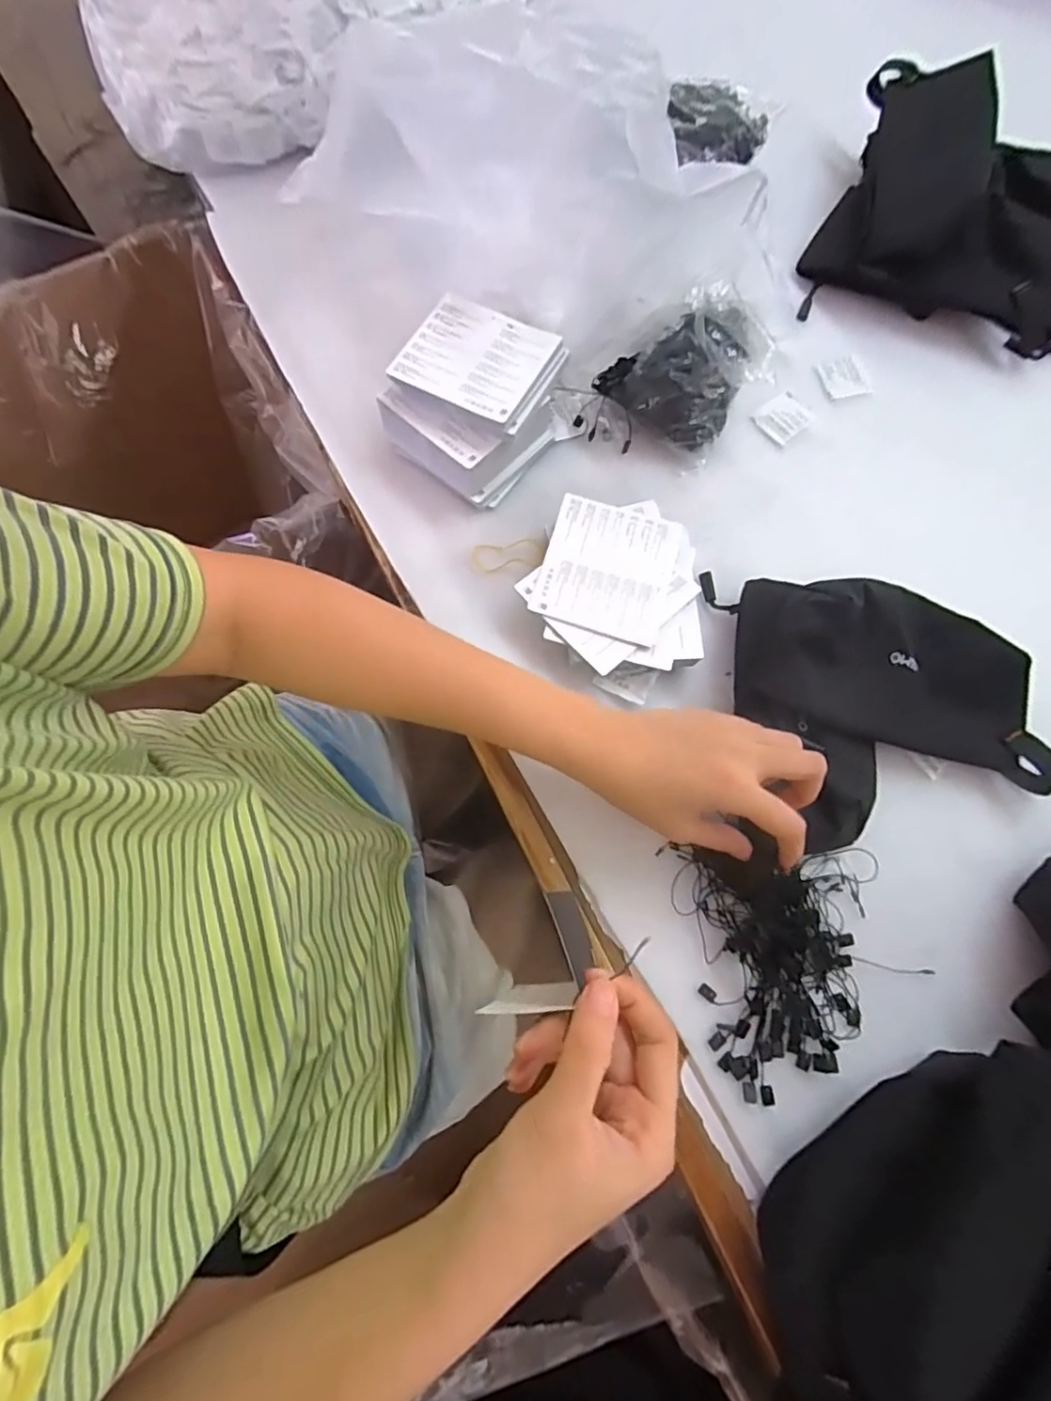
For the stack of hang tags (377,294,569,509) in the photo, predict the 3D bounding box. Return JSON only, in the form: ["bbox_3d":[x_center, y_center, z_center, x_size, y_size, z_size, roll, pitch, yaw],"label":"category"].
[{"bbox_3d":[-0.040,-0.229,0.462,0.115,0.069,0.117,34,76,10],"label":"stack of hang tags"}]

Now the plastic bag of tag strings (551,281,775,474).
[{"bbox_3d":[0.115,-0.272,0.472,0.147,0.081,0.140,22,74,6],"label":"plastic bag of tag strings"}]

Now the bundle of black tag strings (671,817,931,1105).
[{"bbox_3d":[0.154,0.151,0.363,0.116,0.031,0.138,-23,74,-7],"label":"bundle of black tag strings"}]

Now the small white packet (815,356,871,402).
[{"bbox_3d":[0.275,-0.278,0.518,0.043,0.007,0.039,-17,86,-9],"label":"small white packet"}]

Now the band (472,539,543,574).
[{"bbox_3d":[-0.014,-0.111,0.454,0.057,0.007,0.029,-1,69,12],"label":"band"}]

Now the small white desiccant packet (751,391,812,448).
[{"bbox_3d":[0.216,-0.237,0.501,0.045,0.005,0.036,-42,77,-12],"label":"small white desiccant packet"}]

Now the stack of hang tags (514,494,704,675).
[{"bbox_3d":[0.060,-0.082,0.433,0.118,0.032,0.130,-3,73,-1],"label":"stack of hang tags"}]

